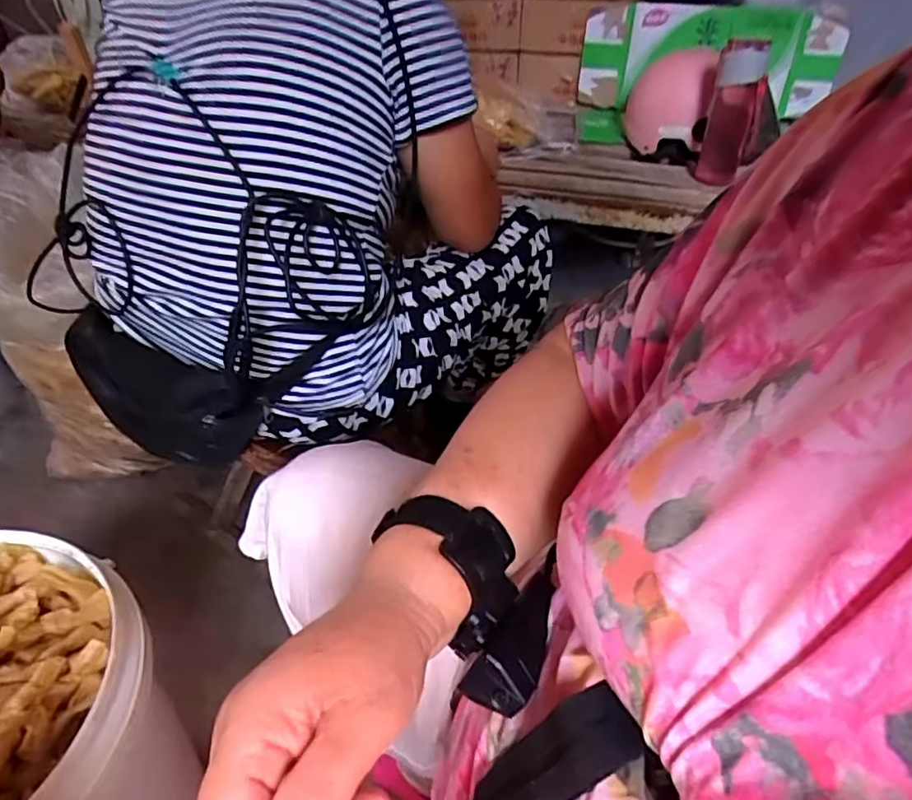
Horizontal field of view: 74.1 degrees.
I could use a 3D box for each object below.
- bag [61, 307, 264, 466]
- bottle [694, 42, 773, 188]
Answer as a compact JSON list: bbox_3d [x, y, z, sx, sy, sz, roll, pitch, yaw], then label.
[{"bbox_3d":[-0.331,-0.005,0.664,0.236,0.113,0.075,28,45,5],"label":"bag"},{"bbox_3d":[0.480,-0.499,1.056,0.077,0.218,0.056,15,43,14],"label":"bottle"}]

